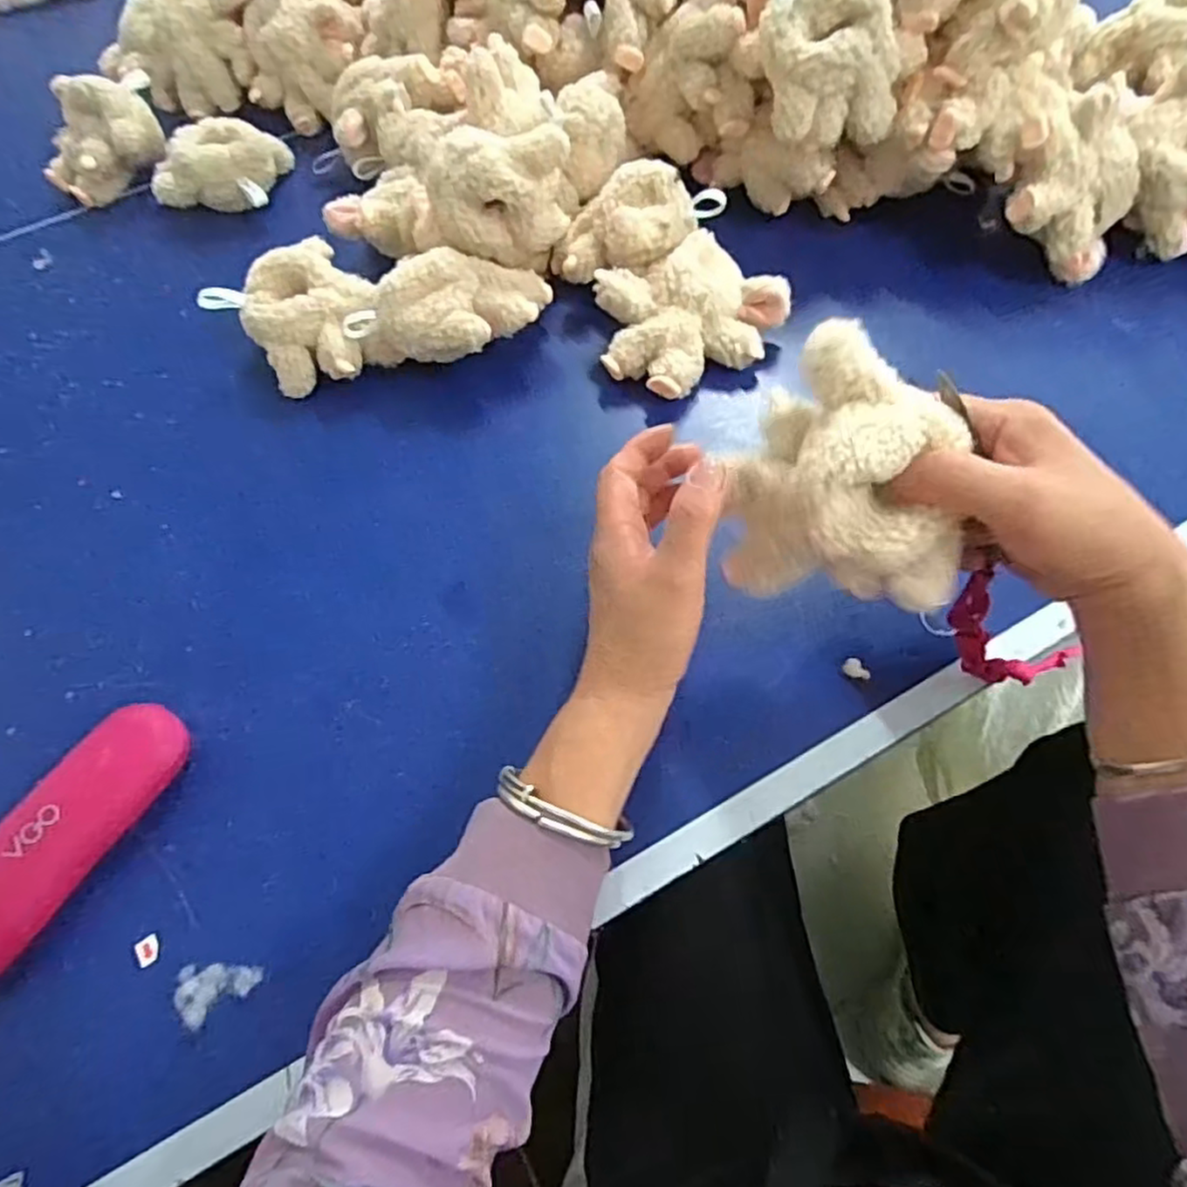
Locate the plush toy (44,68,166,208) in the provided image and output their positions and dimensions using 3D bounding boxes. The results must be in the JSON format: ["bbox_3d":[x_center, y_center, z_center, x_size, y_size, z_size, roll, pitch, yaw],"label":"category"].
[{"bbox_3d":[-0.456,-0.422,0.644,0.112,0.069,0.090,-21,63,-7],"label":"plush toy"}]

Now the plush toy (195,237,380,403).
[{"bbox_3d":[-0.211,-0.201,0.516,0.094,0.064,0.105,-38,67,-15],"label":"plush toy"}]

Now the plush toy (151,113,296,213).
[{"bbox_3d":[-0.337,-0.385,0.625,0.099,0.056,0.078,-1,63,3],"label":"plush toy"}]

